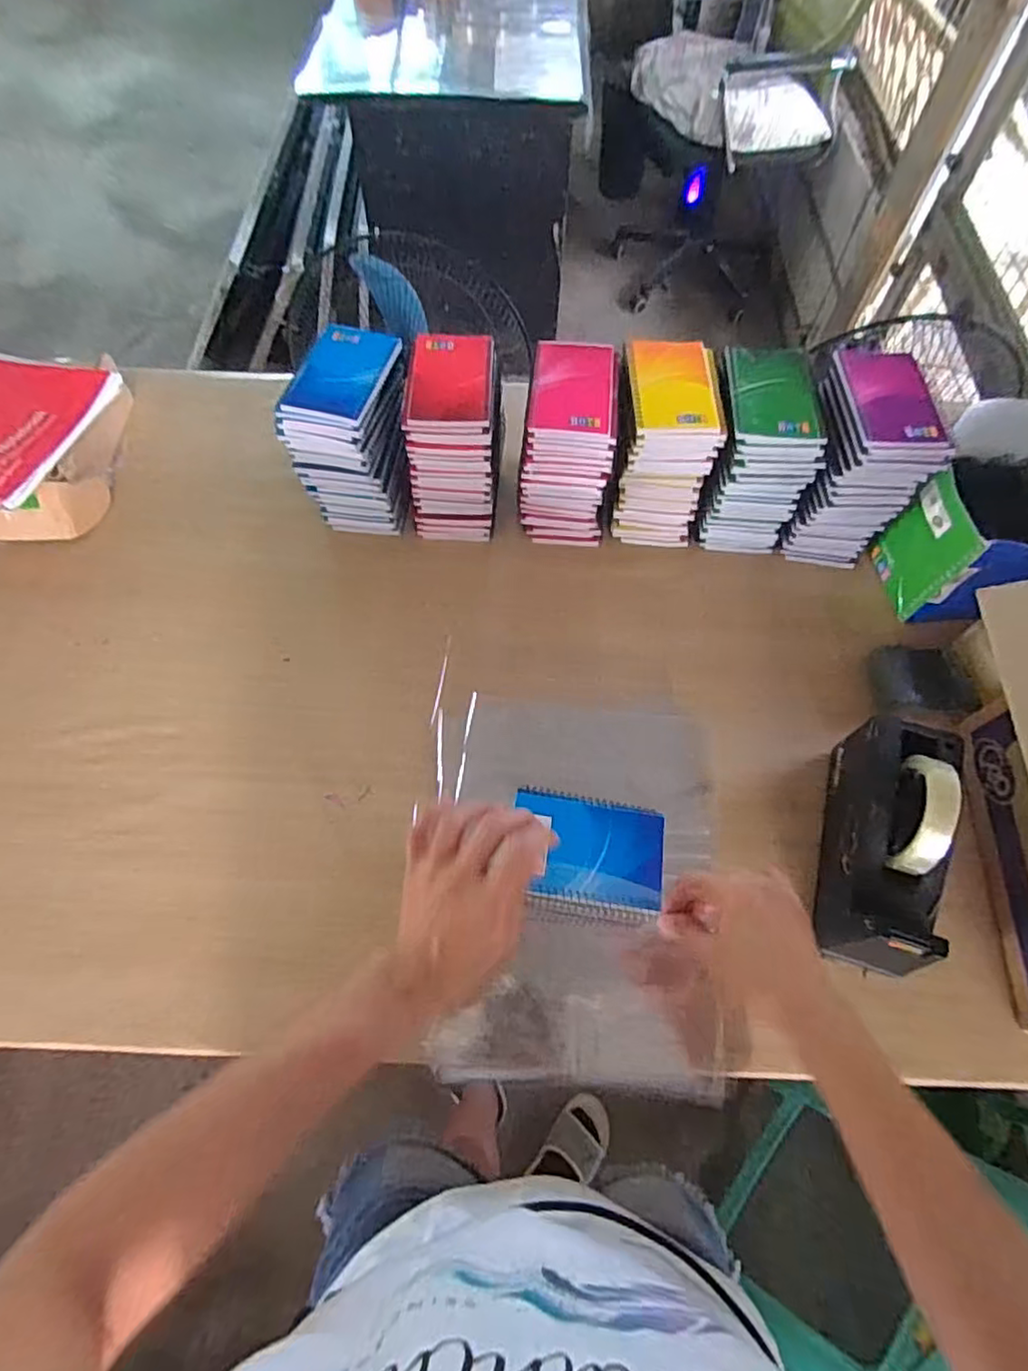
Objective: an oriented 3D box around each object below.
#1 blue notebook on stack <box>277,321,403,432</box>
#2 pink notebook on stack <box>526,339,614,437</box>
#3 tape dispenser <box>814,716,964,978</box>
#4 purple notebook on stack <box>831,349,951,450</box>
[{"bbox_3d":[-0.177,-0.322,0.639,0.085,0.011,0.132,15,64,7],"label":"blue notebook on stack"},{"bbox_3d":[0.060,-0.303,0.626,0.081,0.012,0.121,5,63,2],"label":"pink notebook on stack"},{"bbox_3d":[0.321,0.129,0.524,0.081,0.121,0.204,16,64,8],"label":"tape dispenser"},{"bbox_3d":[0.367,-0.289,0.611,0.083,0.020,0.136,-2,63,-2],"label":"purple notebook on stack"}]

